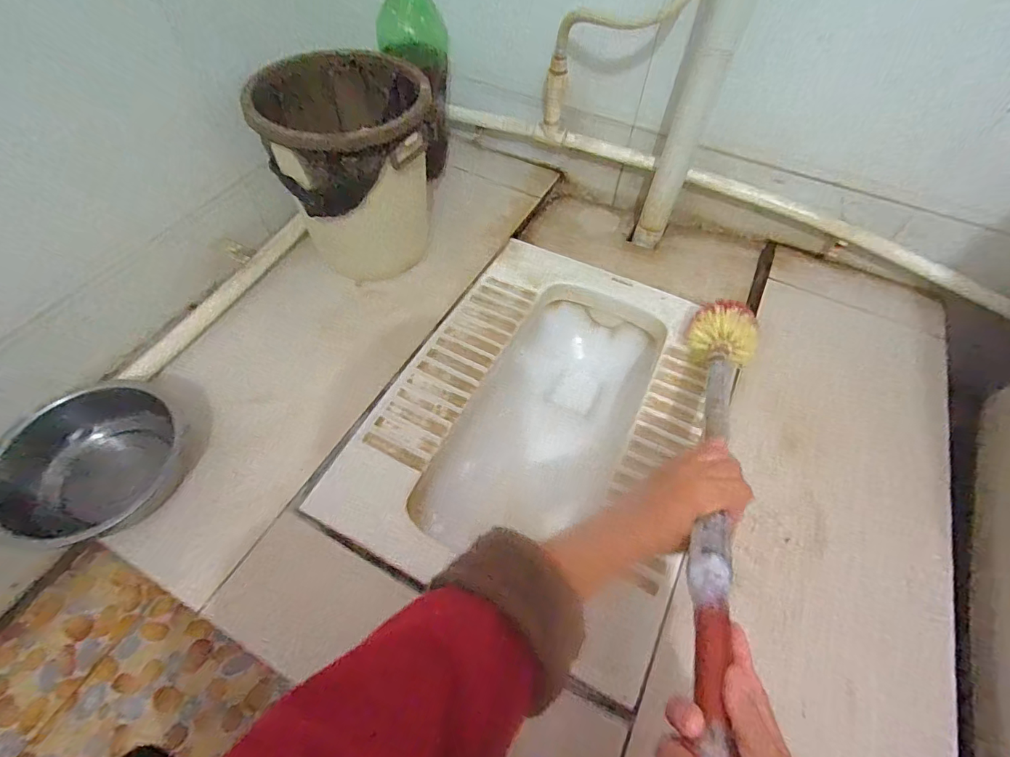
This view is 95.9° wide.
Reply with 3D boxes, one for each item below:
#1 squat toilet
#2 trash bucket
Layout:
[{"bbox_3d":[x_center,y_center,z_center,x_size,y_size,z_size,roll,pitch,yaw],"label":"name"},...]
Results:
[{"bbox_3d":[0.063,0.075,0.677,0.398,0.163,0.533,24,59,13],"label":"squat toilet"},{"bbox_3d":[-0.210,-0.287,0.662,0.214,0.240,0.204,-9,57,-8],"label":"trash bucket"}]

